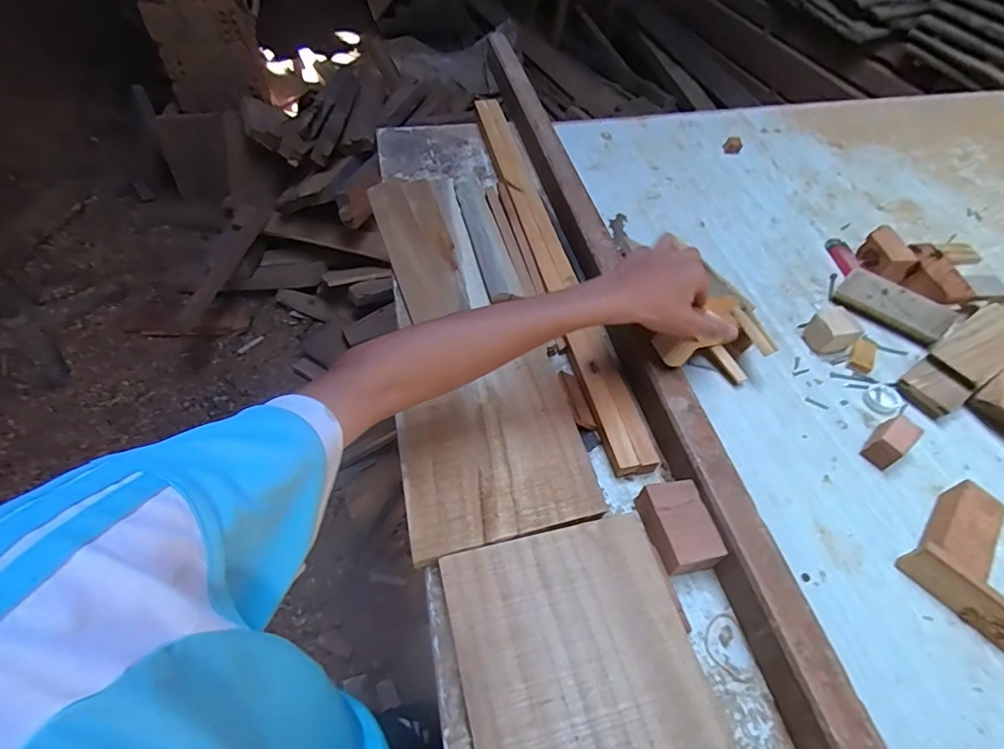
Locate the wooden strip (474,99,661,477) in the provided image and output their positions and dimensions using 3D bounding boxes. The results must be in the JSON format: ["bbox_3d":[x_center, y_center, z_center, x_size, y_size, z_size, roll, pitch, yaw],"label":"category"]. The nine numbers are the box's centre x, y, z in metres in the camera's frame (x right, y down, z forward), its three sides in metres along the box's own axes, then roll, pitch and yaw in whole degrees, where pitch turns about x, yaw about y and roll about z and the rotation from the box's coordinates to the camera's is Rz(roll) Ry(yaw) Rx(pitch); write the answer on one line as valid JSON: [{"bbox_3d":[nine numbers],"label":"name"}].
[{"bbox_3d":[0.050,-0.182,0.637,0.046,0.016,0.657,-8,54,-9],"label":"wooden strip"}]

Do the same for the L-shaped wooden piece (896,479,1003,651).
[{"bbox_3d":[0.412,0.170,0.399,0.103,0.043,0.144,-33,61,-25],"label":"L-shaped wooden piece"}]

